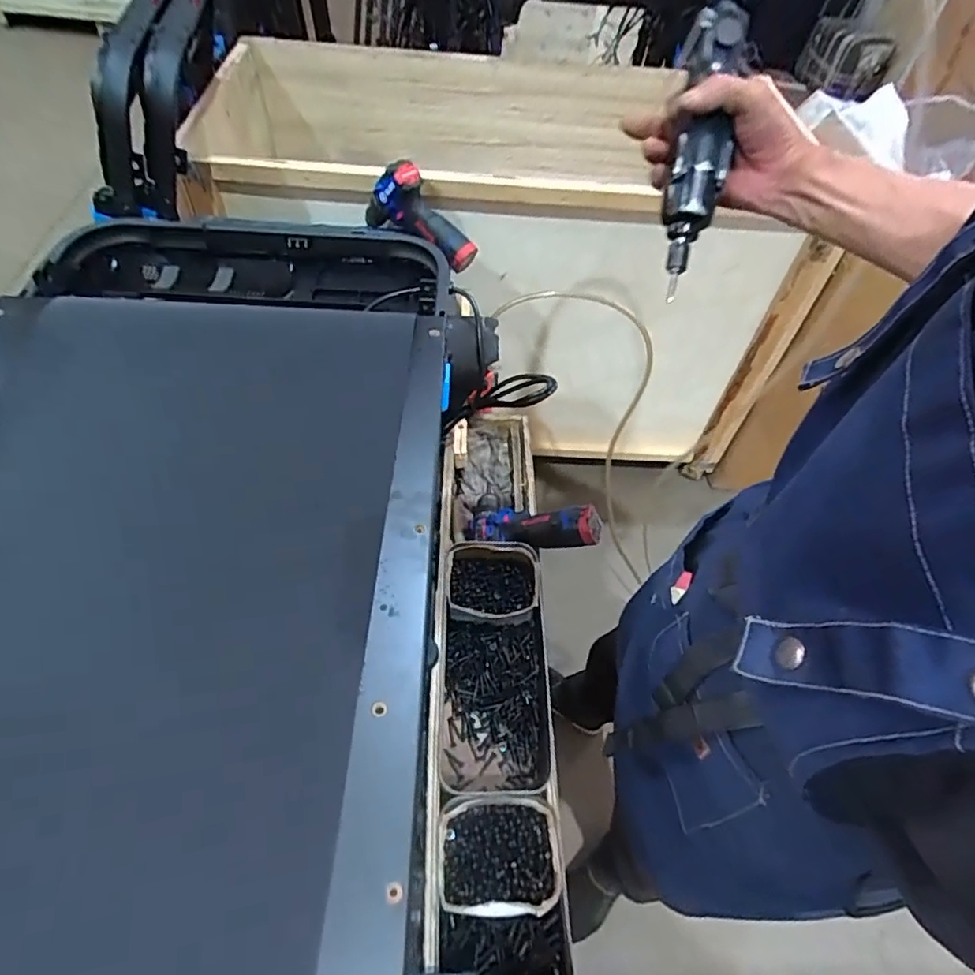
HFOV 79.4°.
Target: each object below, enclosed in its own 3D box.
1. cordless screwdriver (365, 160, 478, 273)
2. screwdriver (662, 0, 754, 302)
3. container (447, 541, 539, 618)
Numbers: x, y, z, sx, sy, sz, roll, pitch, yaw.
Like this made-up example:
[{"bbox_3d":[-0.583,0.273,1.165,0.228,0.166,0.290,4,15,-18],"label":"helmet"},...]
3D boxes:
[{"bbox_3d":[-0.112,-0.455,1.020,0.205,0.121,0.071,38,57,-3],"label":"cordless screwdriver"},{"bbox_3d":[0.185,-0.318,0.492,0.047,0.038,0.294,9,93,2],"label":"screwdriver"},{"bbox_3d":[0.007,0.126,0.798,0.120,0.054,0.106,3,53,-3],"label":"container"}]

